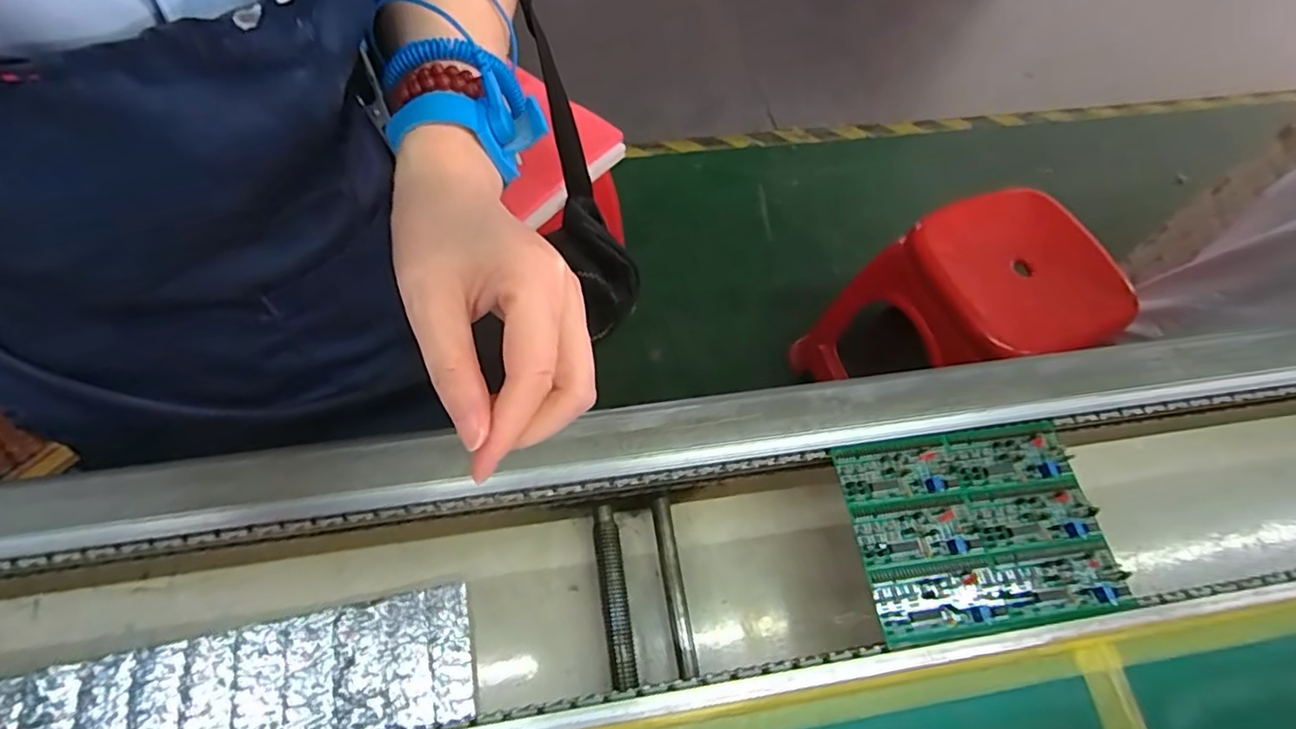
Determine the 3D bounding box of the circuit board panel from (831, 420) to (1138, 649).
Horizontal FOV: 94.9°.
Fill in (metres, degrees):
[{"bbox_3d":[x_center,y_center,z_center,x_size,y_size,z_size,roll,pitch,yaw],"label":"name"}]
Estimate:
[{"bbox_3d":[0.214,0.105,0.391,0.157,0.013,0.126,-6,62,-6],"label":"circuit board panel"}]

